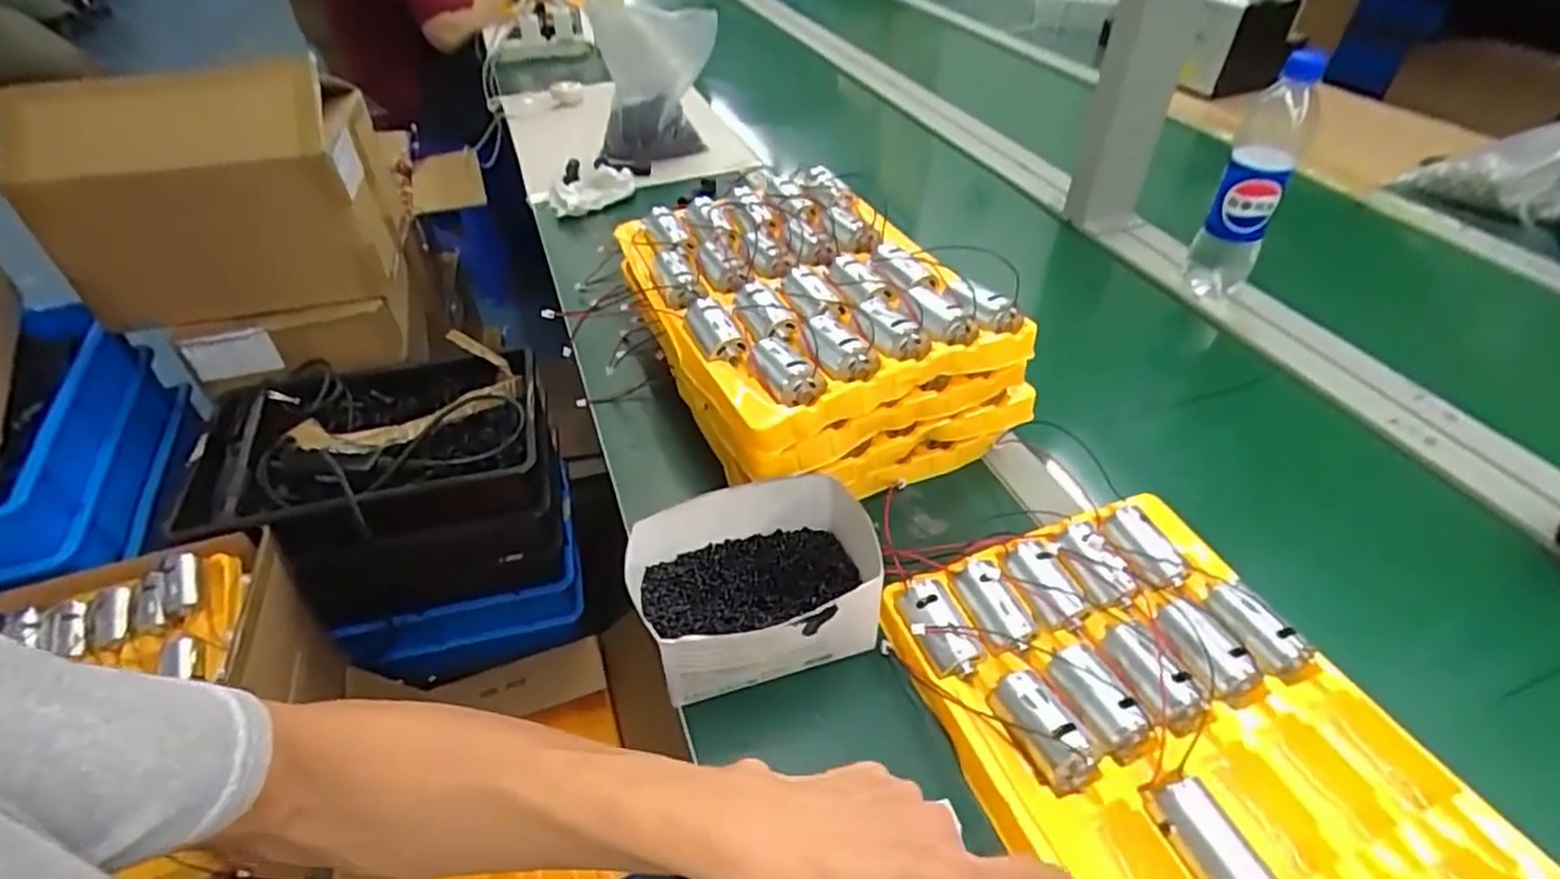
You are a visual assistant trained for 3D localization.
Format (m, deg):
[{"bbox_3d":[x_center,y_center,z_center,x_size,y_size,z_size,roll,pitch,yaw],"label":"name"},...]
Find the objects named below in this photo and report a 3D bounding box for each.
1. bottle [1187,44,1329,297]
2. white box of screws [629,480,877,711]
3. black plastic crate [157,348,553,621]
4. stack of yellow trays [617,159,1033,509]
[{"bbox_3d":[0.479,-0.261,0.720,0.059,0.232,0.054,25,49,25],"label":"bottle"},{"bbox_3d":[-0.005,0.093,0.468,0.162,0.072,0.110,-14,45,-14],"label":"white box of screws"},{"bbox_3d":[-0.524,0.061,0.981,0.408,0.241,0.254,-12,44,-12],"label":"black plastic crate"},{"bbox_3d":[0.023,-0.101,0.622,0.248,0.130,0.310,-18,46,-18],"label":"stack of yellow trays"}]

